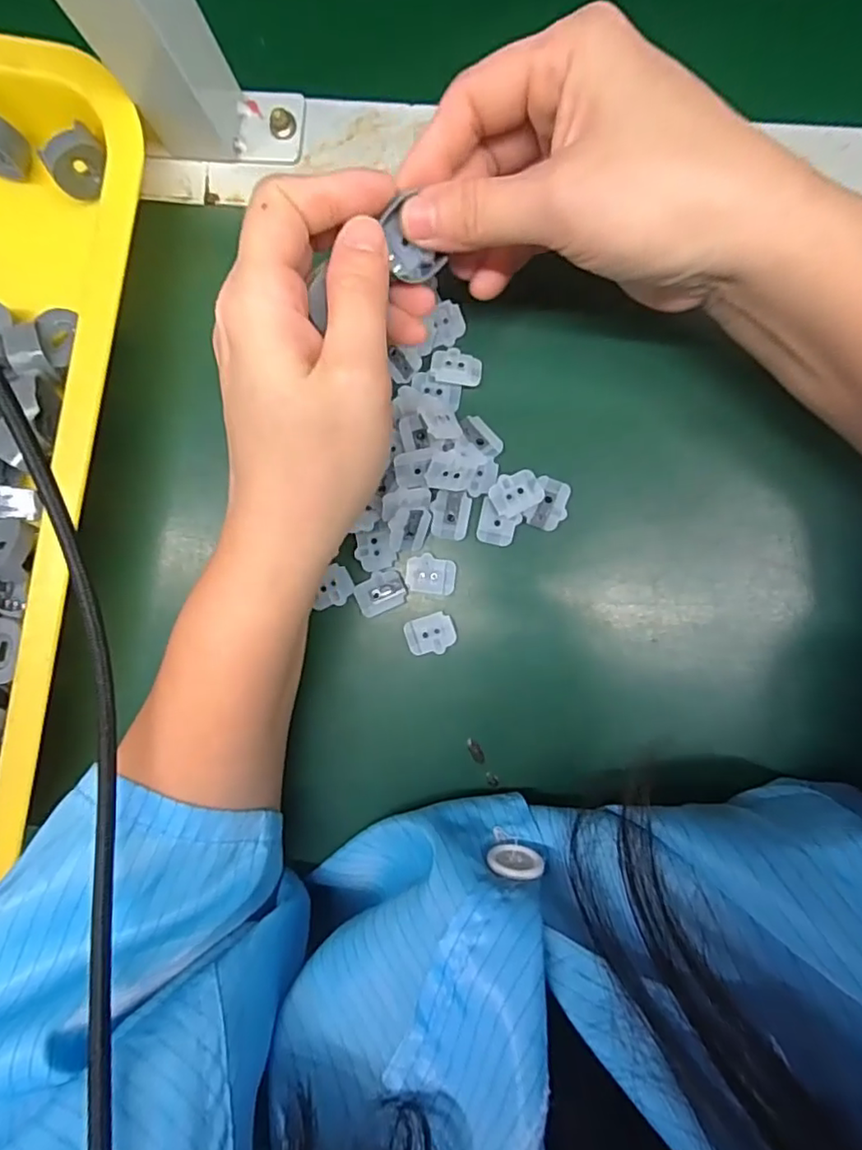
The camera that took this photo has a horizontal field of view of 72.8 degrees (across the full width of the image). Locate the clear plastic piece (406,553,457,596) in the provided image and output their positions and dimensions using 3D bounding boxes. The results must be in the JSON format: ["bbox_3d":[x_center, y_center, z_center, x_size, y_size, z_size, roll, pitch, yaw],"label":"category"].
[{"bbox_3d":[0.000,0.000,0.254,0.022,0.004,0.016,11,92,5],"label":"clear plastic piece"}]

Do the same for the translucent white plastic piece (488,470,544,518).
[{"bbox_3d":[0.036,-0.035,0.246,0.022,0.004,0.016,-28,88,5],"label":"translucent white plastic piece"}]

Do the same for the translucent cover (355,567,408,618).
[{"bbox_3d":[-0.022,0.008,0.257,0.022,0.004,0.017,-25,88,5],"label":"translucent cover"}]

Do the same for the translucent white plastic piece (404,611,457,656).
[{"bbox_3d":[0.000,0.026,0.254,0.021,0.004,0.017,-17,89,5],"label":"translucent white plastic piece"}]

